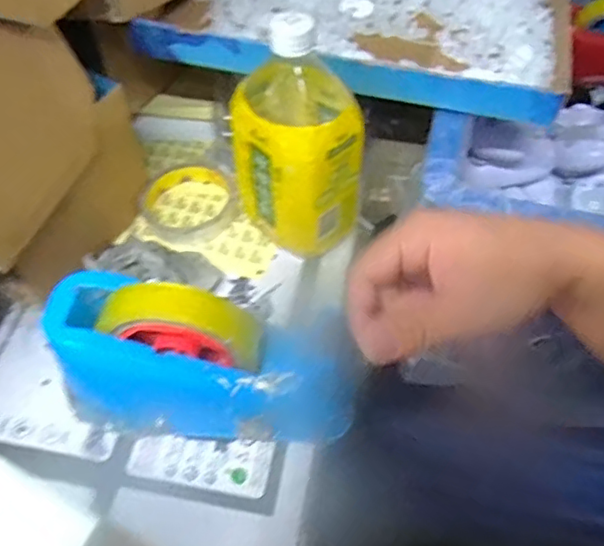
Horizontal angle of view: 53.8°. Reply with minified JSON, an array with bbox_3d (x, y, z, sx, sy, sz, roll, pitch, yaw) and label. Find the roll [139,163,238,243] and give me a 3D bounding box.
[{"bbox_3d":[-0.101,-0.072,0.553,0.083,0.024,0.093,12,55,8],"label":"roll"}]

